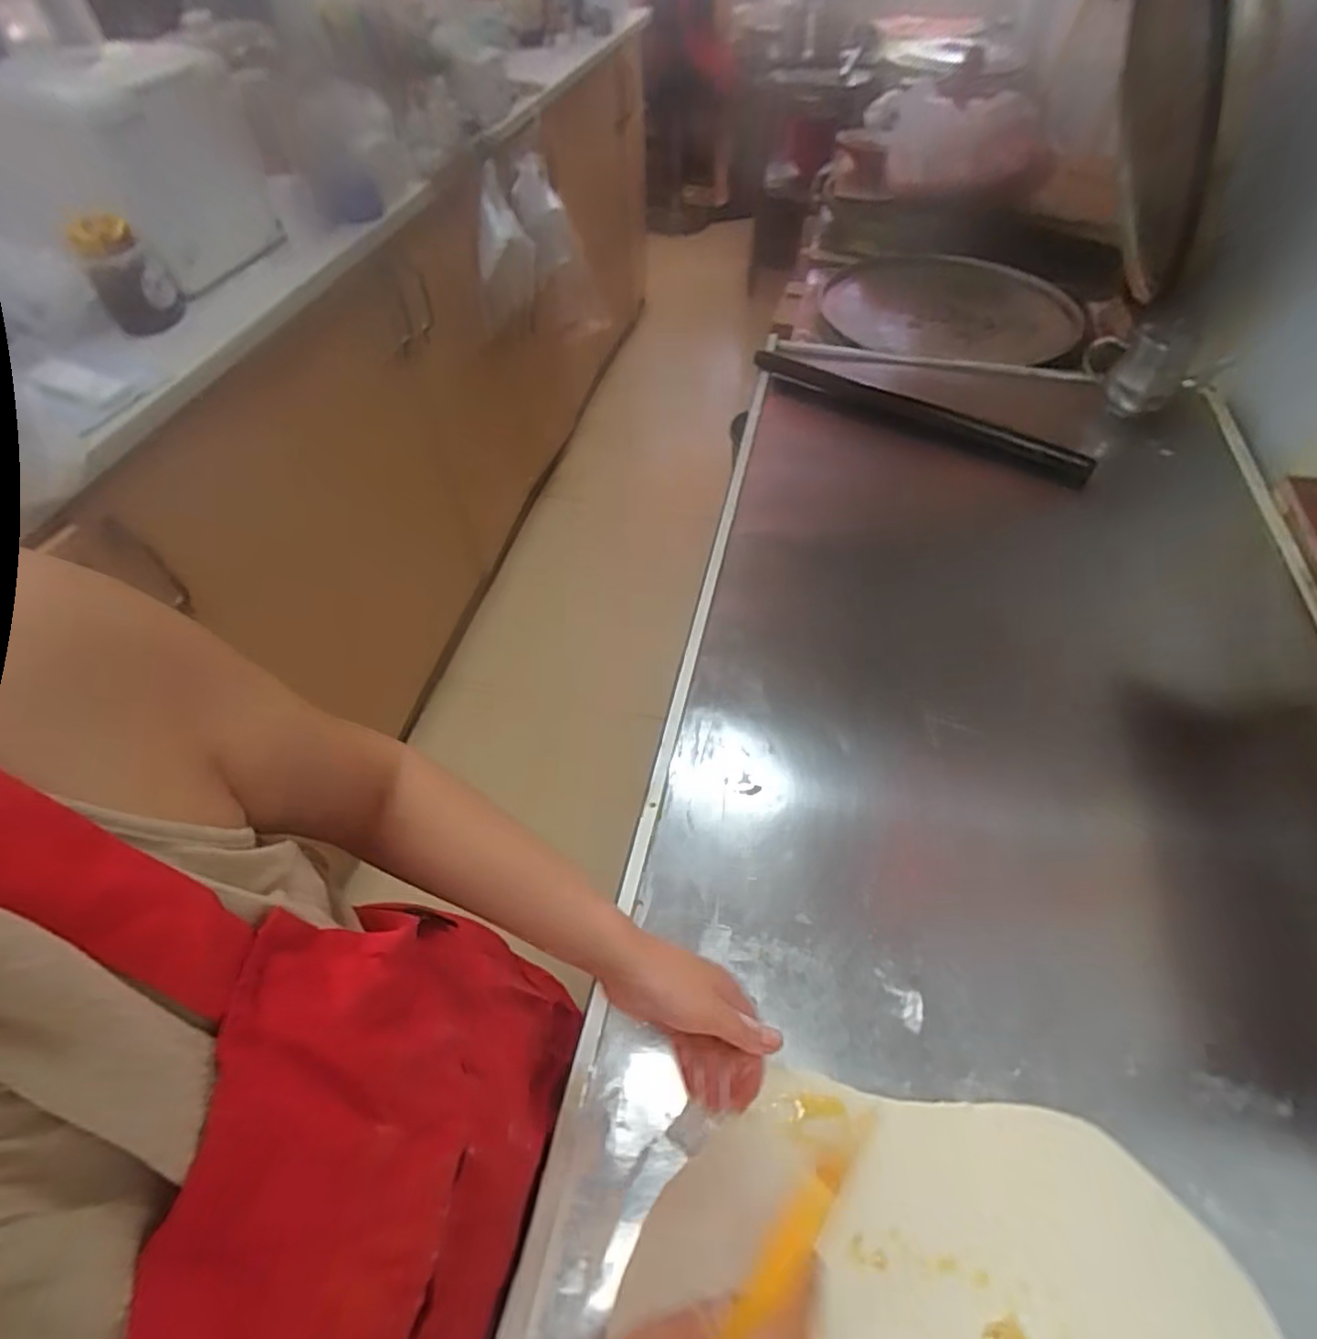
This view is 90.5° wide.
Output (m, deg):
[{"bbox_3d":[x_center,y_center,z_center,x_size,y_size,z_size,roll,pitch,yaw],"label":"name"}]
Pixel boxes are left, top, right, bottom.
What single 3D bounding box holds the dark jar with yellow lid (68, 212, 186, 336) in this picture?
[{"bbox_3d":[-0.712,-0.533,0.879,0.088,0.129,0.075,-27,56,-18],"label":"dark jar with yellow lid"}]

